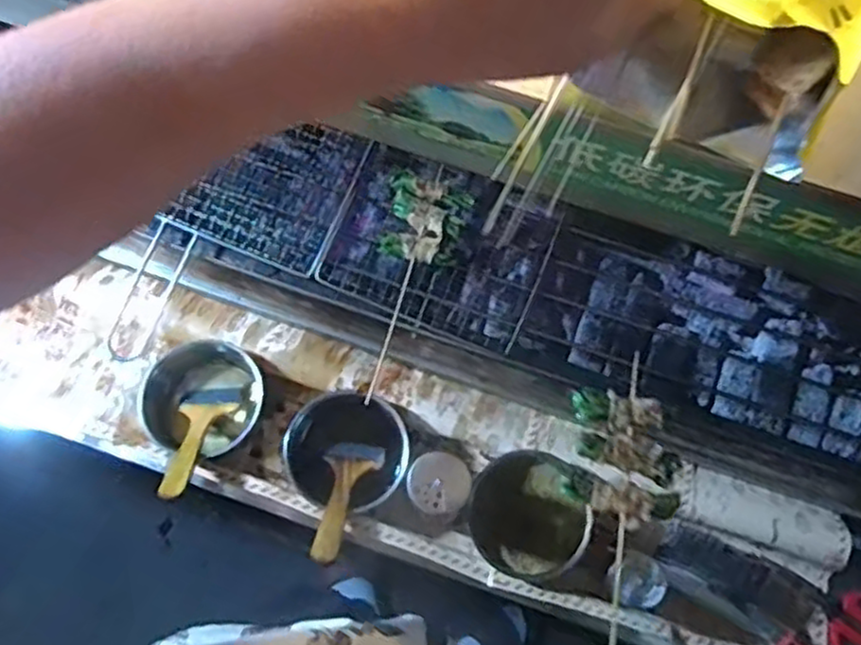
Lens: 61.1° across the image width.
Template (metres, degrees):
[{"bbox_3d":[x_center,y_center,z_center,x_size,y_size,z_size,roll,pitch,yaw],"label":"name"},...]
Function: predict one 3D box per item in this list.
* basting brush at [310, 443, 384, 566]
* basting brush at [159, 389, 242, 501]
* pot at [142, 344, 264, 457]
[{"bbox_3d":[-0.095,0.187,0.790,0.061,0.020,0.164,12,37,3],"label":"basting brush"},{"bbox_3d":[-0.260,0.127,0.798,0.057,0.018,0.155,6,36,2],"label":"basting brush"},{"bbox_3d":[-0.261,0.093,0.852,0.139,0.075,0.131,-1,76,0],"label":"pot"}]

